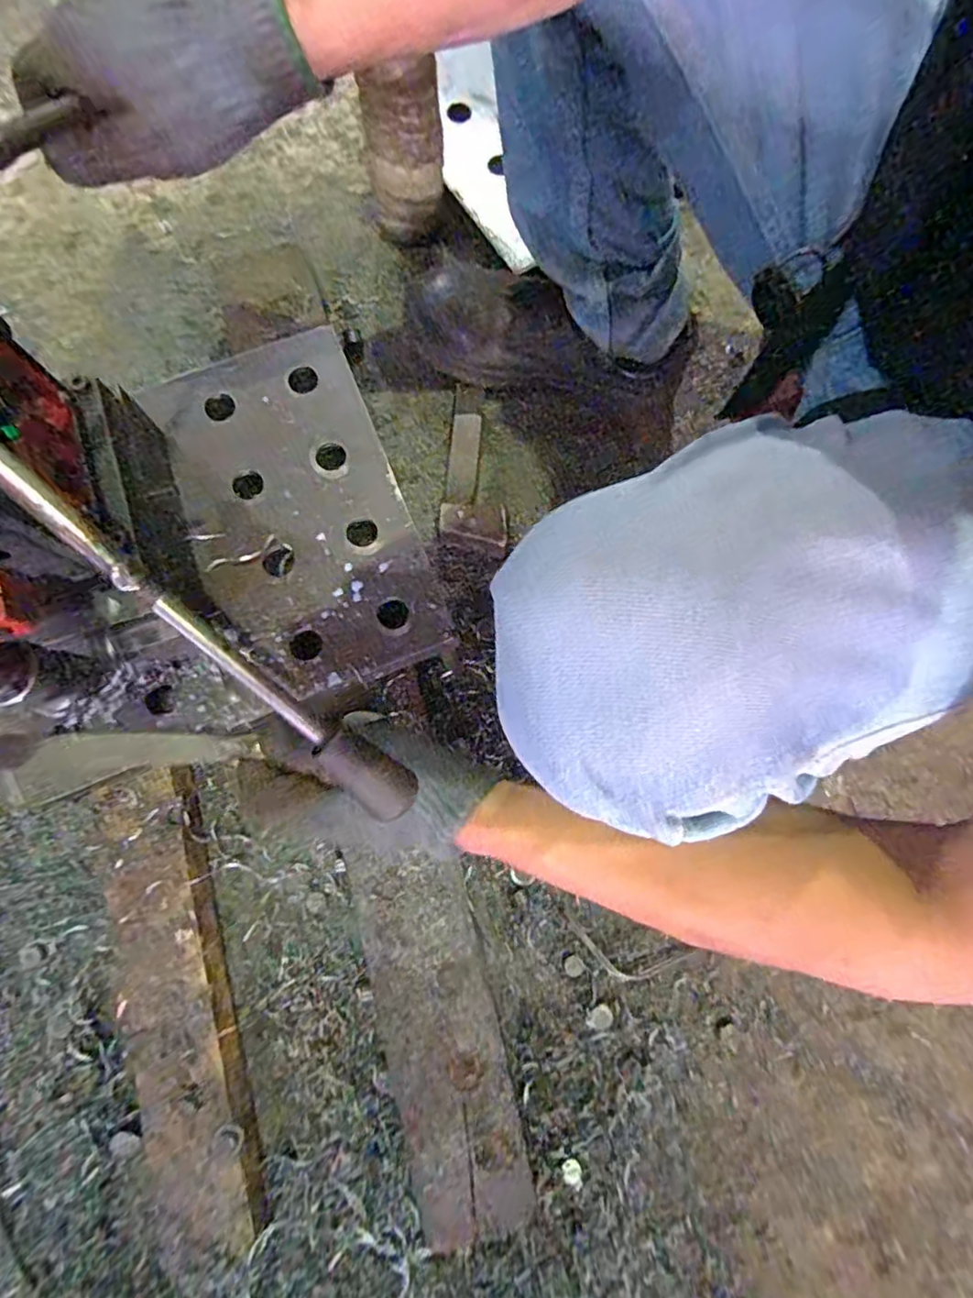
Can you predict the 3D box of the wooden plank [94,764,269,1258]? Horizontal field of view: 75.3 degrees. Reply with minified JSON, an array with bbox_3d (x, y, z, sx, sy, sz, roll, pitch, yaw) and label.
[{"bbox_3d":[-0.255,0.291,0.526,0.088,0.039,0.371,-15,82,-4],"label":"wooden plank"}]

